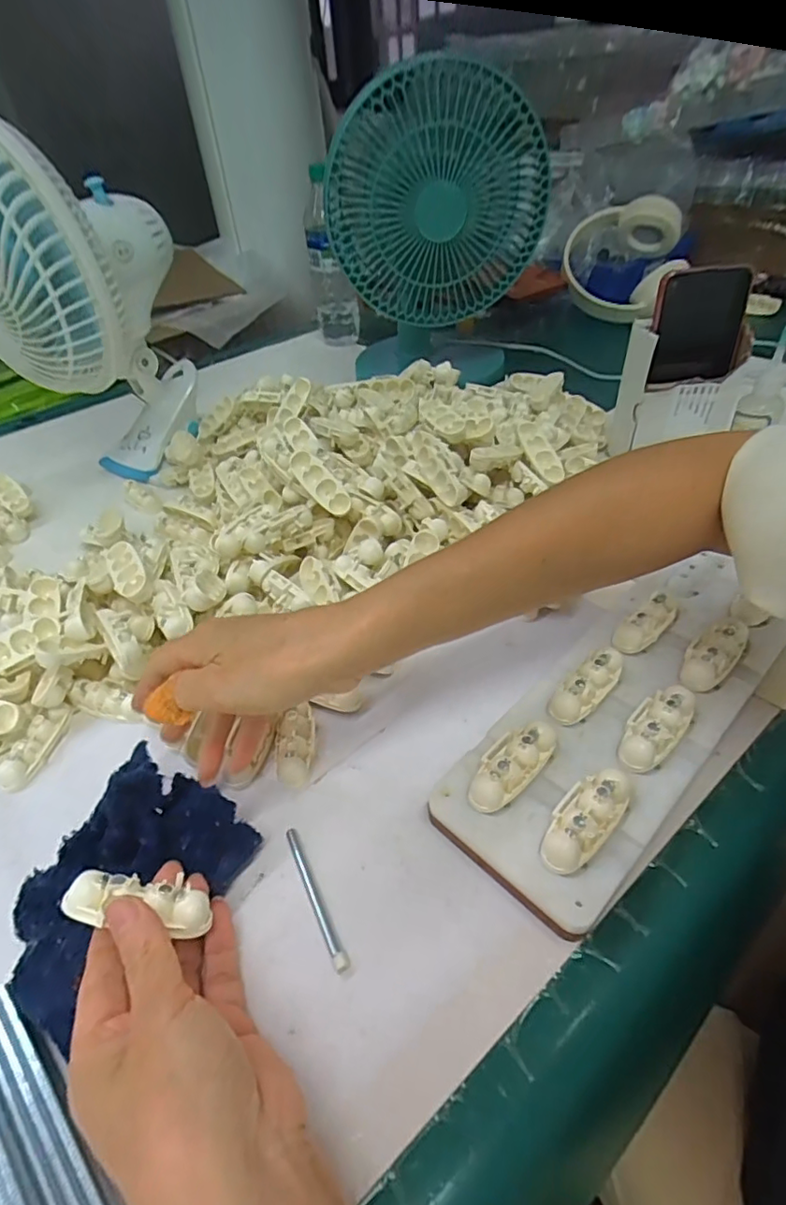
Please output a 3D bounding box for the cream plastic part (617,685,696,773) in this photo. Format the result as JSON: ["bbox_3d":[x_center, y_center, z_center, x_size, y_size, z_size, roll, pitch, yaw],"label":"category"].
[{"bbox_3d":[0.149,0.071,0.329,0.026,0.015,0.059,31,54,33],"label":"cream plastic part"}]

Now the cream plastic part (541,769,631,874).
[{"bbox_3d":[0.097,0.109,0.293,0.026,0.015,0.059,30,54,33],"label":"cream plastic part"}]

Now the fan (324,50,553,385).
[{"bbox_3d":[0.049,-0.401,0.650,0.217,0.289,0.150,3,44,9],"label":"fan"}]

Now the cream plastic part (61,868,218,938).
[{"bbox_3d":[-0.115,0.131,0.259,0.063,0.016,0.022,9,43,-4],"label":"cream plastic part"}]

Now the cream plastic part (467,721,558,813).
[{"bbox_3d":[0.065,0.089,0.320,0.026,0.015,0.061,28,53,31],"label":"cream plastic part"}]

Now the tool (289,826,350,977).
[{"bbox_3d":[-0.041,0.150,0.298,0.007,0.004,0.077,-22,45,-16],"label":"tool"}]

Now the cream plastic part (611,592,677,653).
[{"bbox_3d":[0.171,0.014,0.386,0.062,0.016,0.020,-32,49,-25],"label":"cream plastic part"}]

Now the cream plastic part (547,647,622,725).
[{"bbox_3d":[0.118,0.051,0.353,0.059,0.016,0.021,-36,51,-28],"label":"cream plastic part"}]

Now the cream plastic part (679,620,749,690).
[{"bbox_3d":[0.200,0.032,0.363,0.026,0.017,0.062,32,55,34],"label":"cream plastic part"}]

